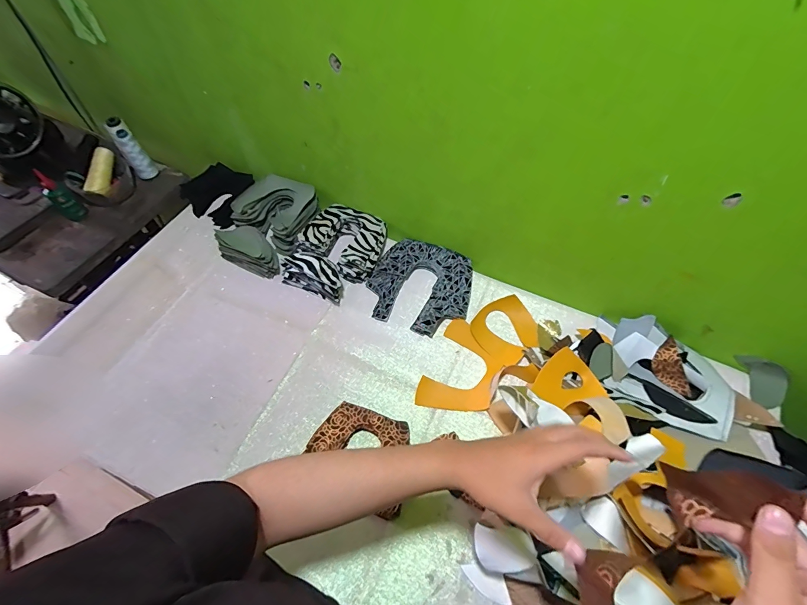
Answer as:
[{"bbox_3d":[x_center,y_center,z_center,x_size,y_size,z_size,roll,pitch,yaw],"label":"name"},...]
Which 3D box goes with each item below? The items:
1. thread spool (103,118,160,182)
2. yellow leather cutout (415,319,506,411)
[{"bbox_3d":[-0.615,-0.347,0.852,0.046,0.131,0.041,-34,65,-20],"label":"thread spool"},{"bbox_3d":[0.105,0.114,0.642,0.114,0.023,0.170,24,61,13],"label":"yellow leather cutout"}]

